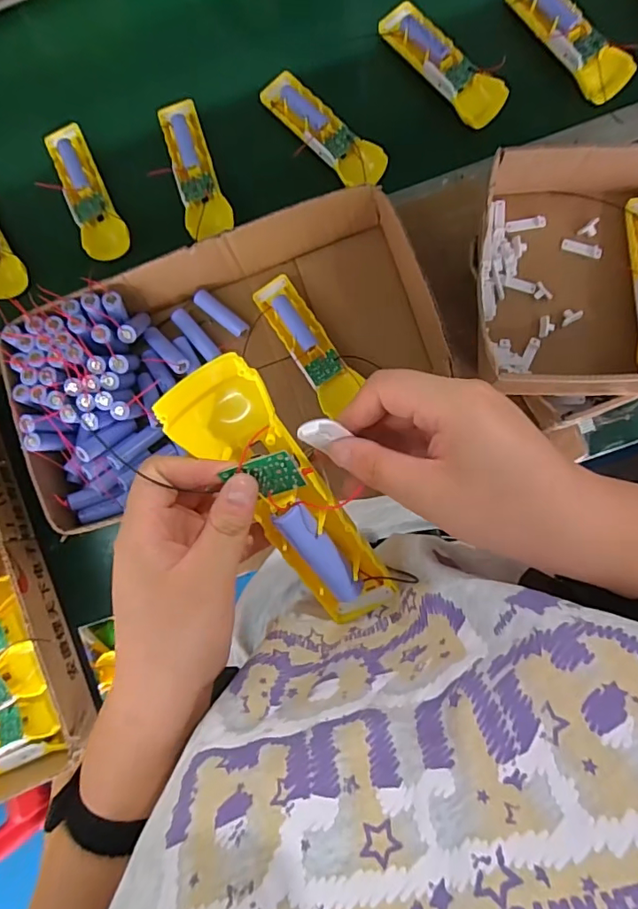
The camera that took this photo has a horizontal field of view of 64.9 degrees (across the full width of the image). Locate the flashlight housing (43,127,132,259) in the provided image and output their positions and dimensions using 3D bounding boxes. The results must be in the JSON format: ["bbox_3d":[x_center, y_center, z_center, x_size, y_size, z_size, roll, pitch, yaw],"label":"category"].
[{"bbox_3d":[-0.262,-0.301,0.568,0.048,0.024,0.167,-22,85,2],"label":"flashlight housing"}]

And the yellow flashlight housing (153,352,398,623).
[{"bbox_3d":[-0.014,0.028,0.256,0.046,0.035,0.164,-34,109,1],"label":"yellow flashlight housing"}]

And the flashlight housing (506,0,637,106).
[{"bbox_3d":[0.269,-0.453,0.539,0.054,0.023,0.166,-34,84,1],"label":"flashlight housing"}]

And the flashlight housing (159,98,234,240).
[{"bbox_3d":[-0.137,-0.317,0.557,0.049,0.017,0.166,-17,85,2],"label":"flashlight housing"}]

